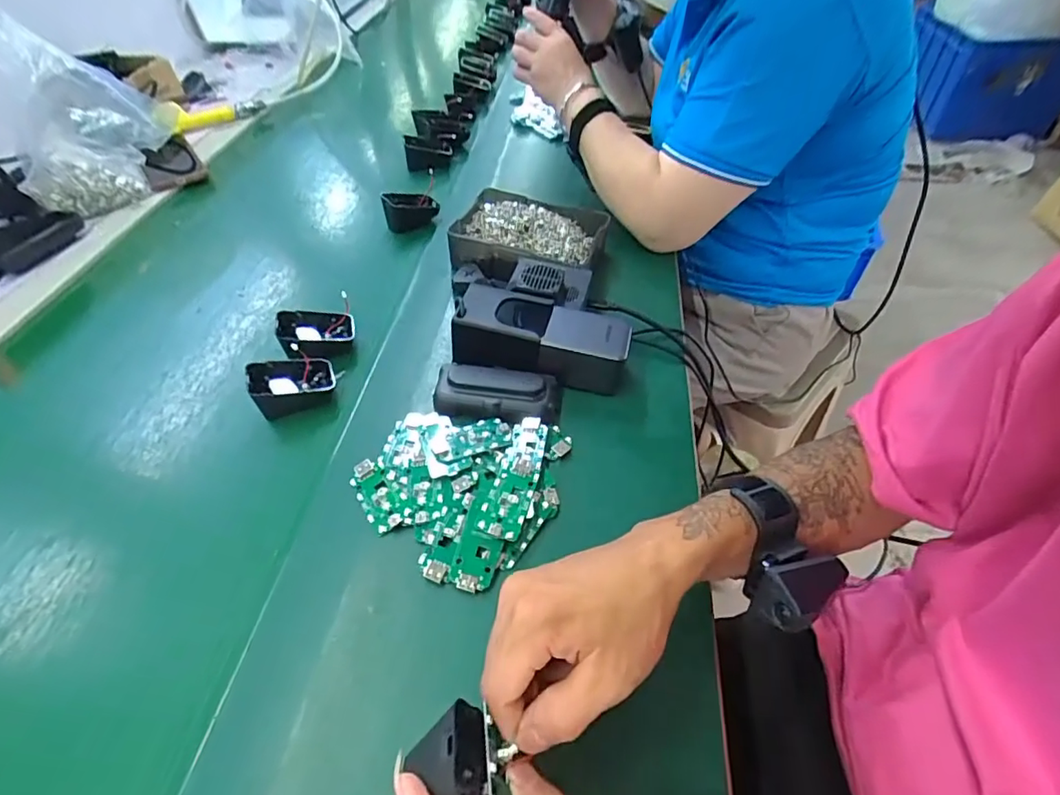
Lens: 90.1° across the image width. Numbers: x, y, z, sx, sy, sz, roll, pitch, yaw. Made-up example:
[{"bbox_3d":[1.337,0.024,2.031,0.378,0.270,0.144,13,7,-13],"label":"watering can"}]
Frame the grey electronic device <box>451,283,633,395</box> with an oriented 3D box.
[{"bbox_3d":[0.012,-0.053,0.488,0.156,0.063,0.059,10,49,11],"label":"grey electronic device"}]

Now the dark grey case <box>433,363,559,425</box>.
[{"bbox_3d":[-0.028,-0.004,0.462,0.107,0.033,0.046,5,48,6],"label":"dark grey case"}]

